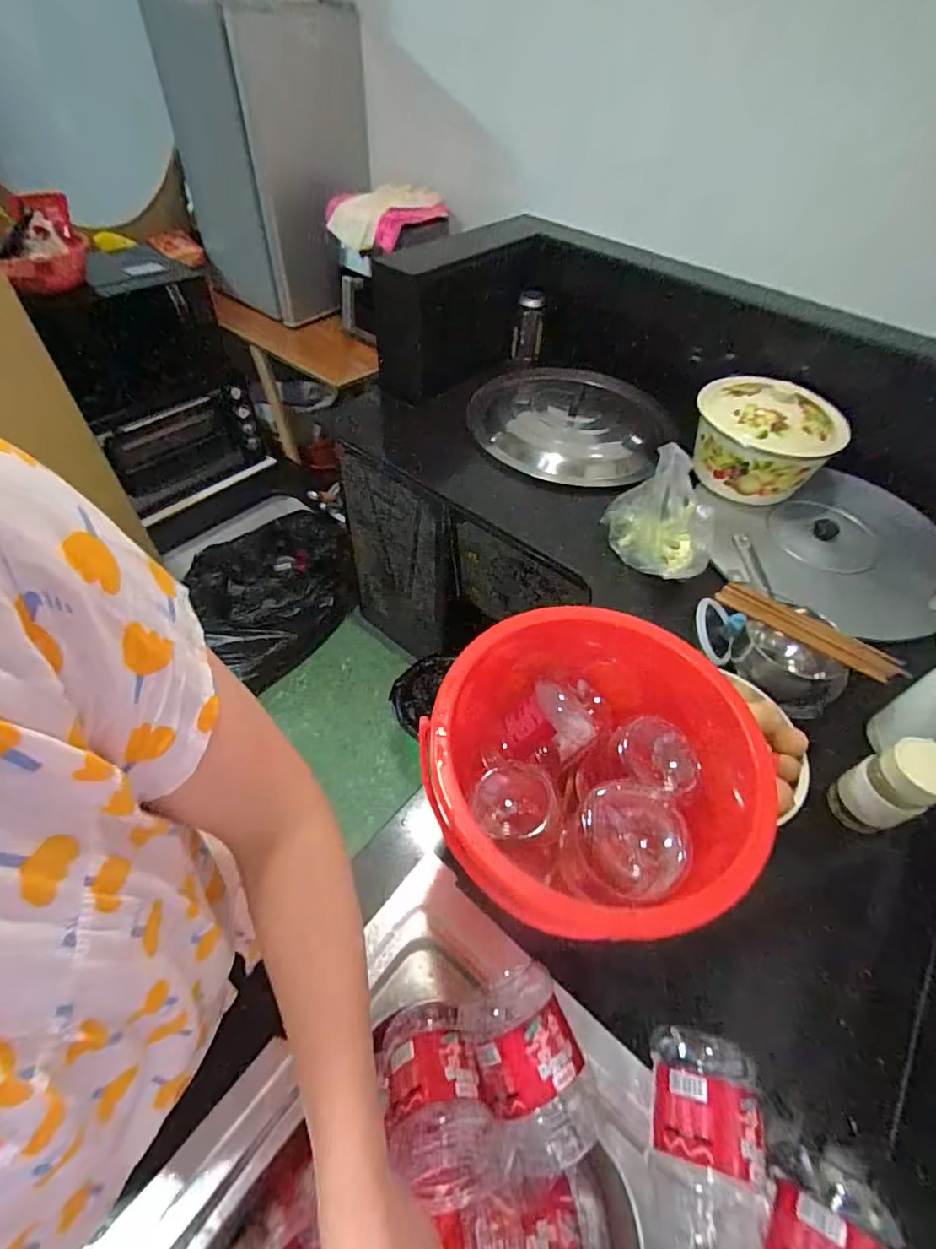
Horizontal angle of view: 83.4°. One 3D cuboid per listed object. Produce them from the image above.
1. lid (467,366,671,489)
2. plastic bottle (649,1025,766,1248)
[{"bbox_3d":[0.213,-0.461,1.169,0.418,0.069,0.431,2,50,-3],"label":"lid"},{"bbox_3d":[0.194,0.428,0.449,0.077,0.087,0.130,12,51,5],"label":"plastic bottle"}]

